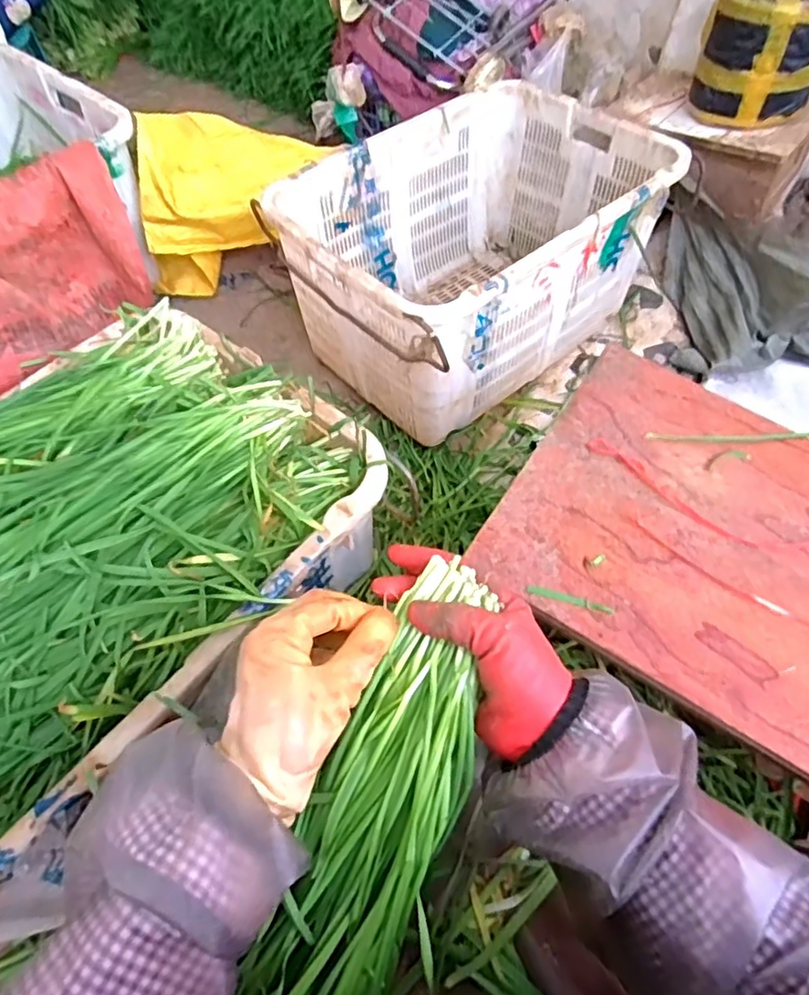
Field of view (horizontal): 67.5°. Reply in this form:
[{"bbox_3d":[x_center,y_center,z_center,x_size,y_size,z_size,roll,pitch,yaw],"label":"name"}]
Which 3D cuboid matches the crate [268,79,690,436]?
[{"bbox_3d":[0.140,-0.482,1.229,0.727,0.404,0.470,-39,69,-23],"label":"crate"}]

